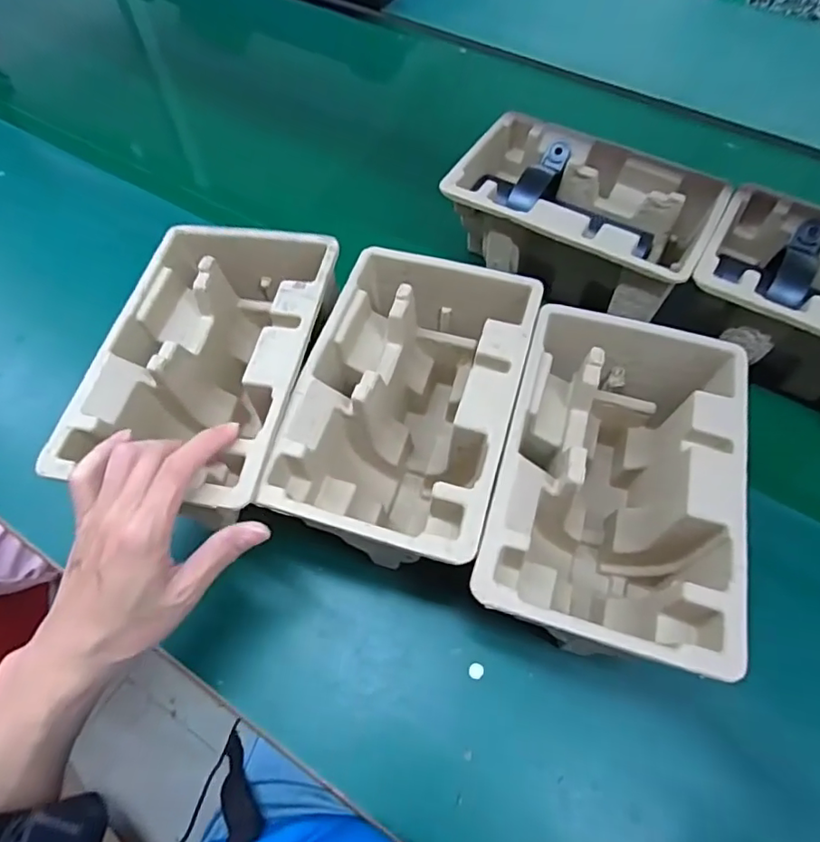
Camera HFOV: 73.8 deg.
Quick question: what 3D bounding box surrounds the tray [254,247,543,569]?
[{"bbox_3d":[-0.001,-0.004,0.408,0.140,0.115,0.225,14,61,8],"label":"tray"}]

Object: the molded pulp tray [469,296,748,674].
[{"bbox_3d":[0.129,0.049,0.380,0.141,0.118,0.221,15,61,8],"label":"molded pulp tray"}]

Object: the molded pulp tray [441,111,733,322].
[{"bbox_3d":[0.157,-0.185,0.520,0.220,0.092,0.142,28,64,16],"label":"molded pulp tray"}]

